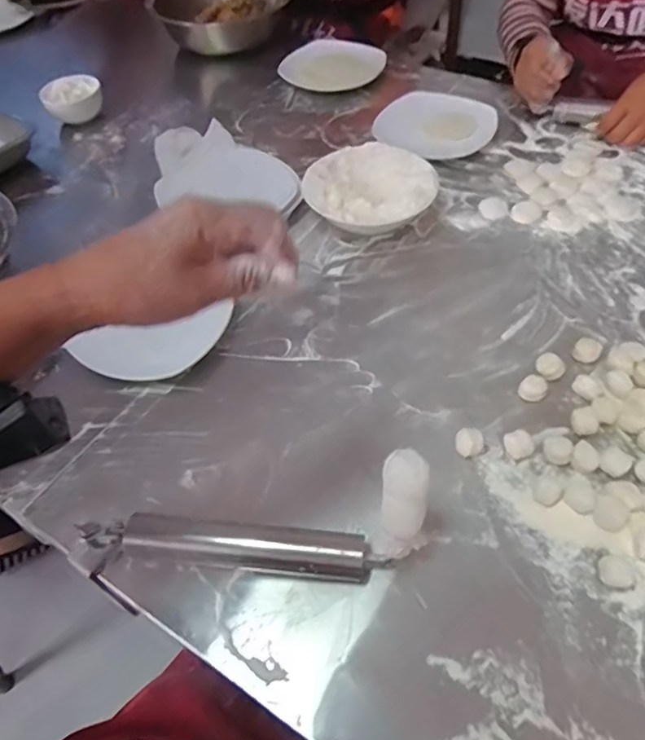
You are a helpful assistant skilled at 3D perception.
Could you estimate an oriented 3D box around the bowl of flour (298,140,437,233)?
[{"bbox_3d":[0.062,-0.225,0.756,0.163,0.060,0.159,-2,52,2],"label":"bowl of flour"}]

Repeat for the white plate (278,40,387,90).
[{"bbox_3d":[0.019,-0.536,1.020,0.165,0.029,0.165,-2,52,2],"label":"white plate"}]

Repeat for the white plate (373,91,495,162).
[{"bbox_3d":[0.170,-0.375,0.887,0.165,0.028,0.165,-2,52,2],"label":"white plate"}]

